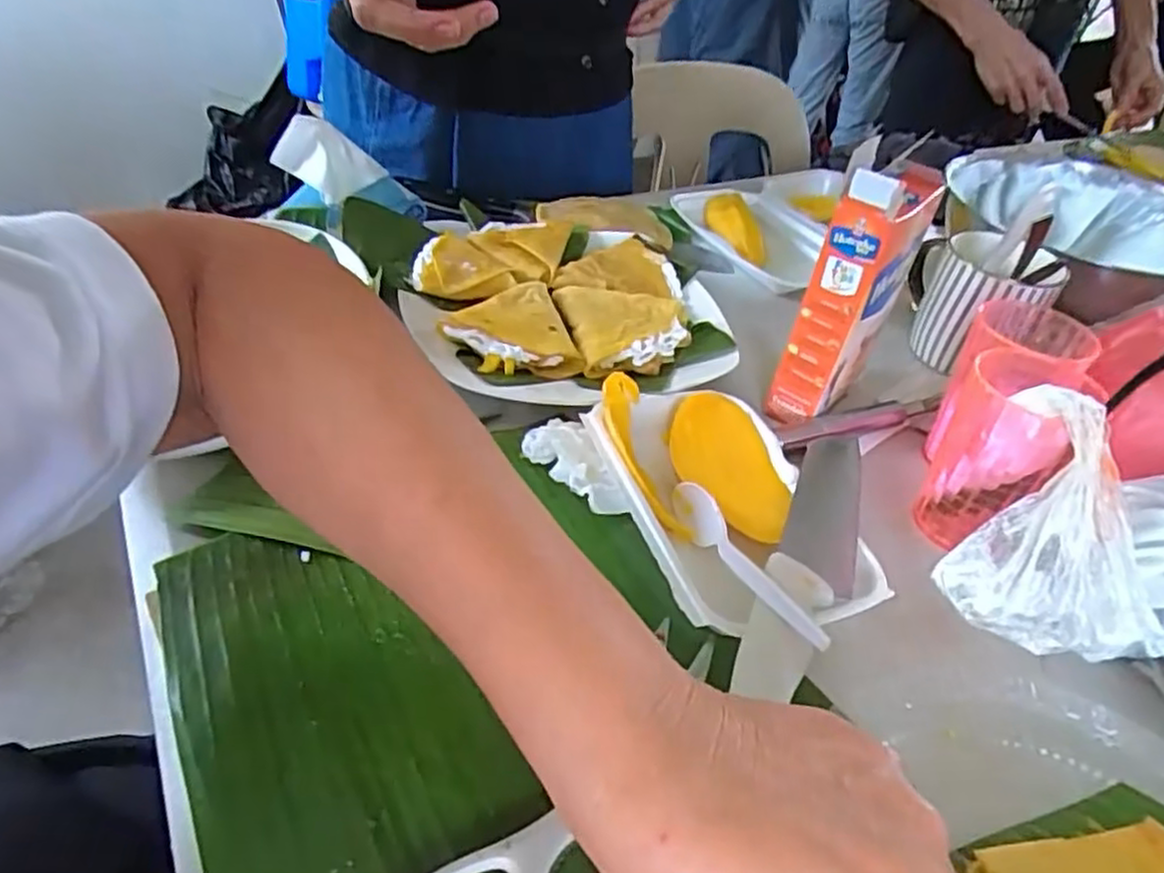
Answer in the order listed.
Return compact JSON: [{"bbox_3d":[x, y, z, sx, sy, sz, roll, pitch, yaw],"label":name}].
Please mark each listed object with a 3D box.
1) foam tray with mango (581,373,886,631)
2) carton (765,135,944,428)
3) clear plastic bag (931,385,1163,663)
[{"bbox_3d":[0.079,0.031,0.412,0.112,0.034,0.175,-9,43,-18],"label":"foam tray with mango"},{"bbox_3d":[0.175,-0.099,0.478,0.047,0.169,0.094,26,44,21],"label":"carton"},{"bbox_3d":[0.217,0.035,0.354,0.089,0.067,0.128,-1,41,-10],"label":"clear plastic bag"}]

